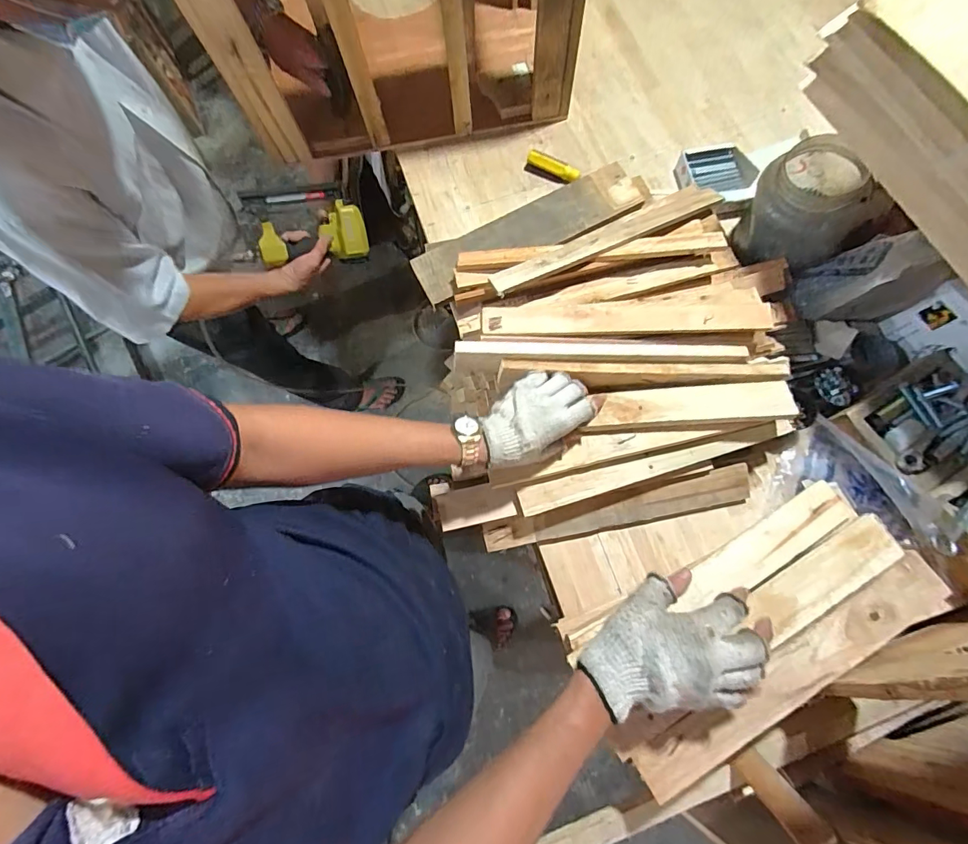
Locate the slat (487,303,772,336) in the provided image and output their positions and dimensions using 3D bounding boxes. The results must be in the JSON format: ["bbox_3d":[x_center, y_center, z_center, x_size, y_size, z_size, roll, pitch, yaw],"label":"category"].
[{"bbox_3d":[0.185,-0.136,0.587,0.369,0.018,0.044,0,73,2],"label":"slat"}]

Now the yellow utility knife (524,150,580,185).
[{"bbox_3d":[0.119,-0.435,0.771,0.096,0.027,0.024,26,77,8],"label":"yellow utility knife"}]

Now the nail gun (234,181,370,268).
[{"bbox_3d":[-0.358,-0.382,0.888,0.239,0.060,0.145,-10,116,-6],"label":"nail gun"}]

